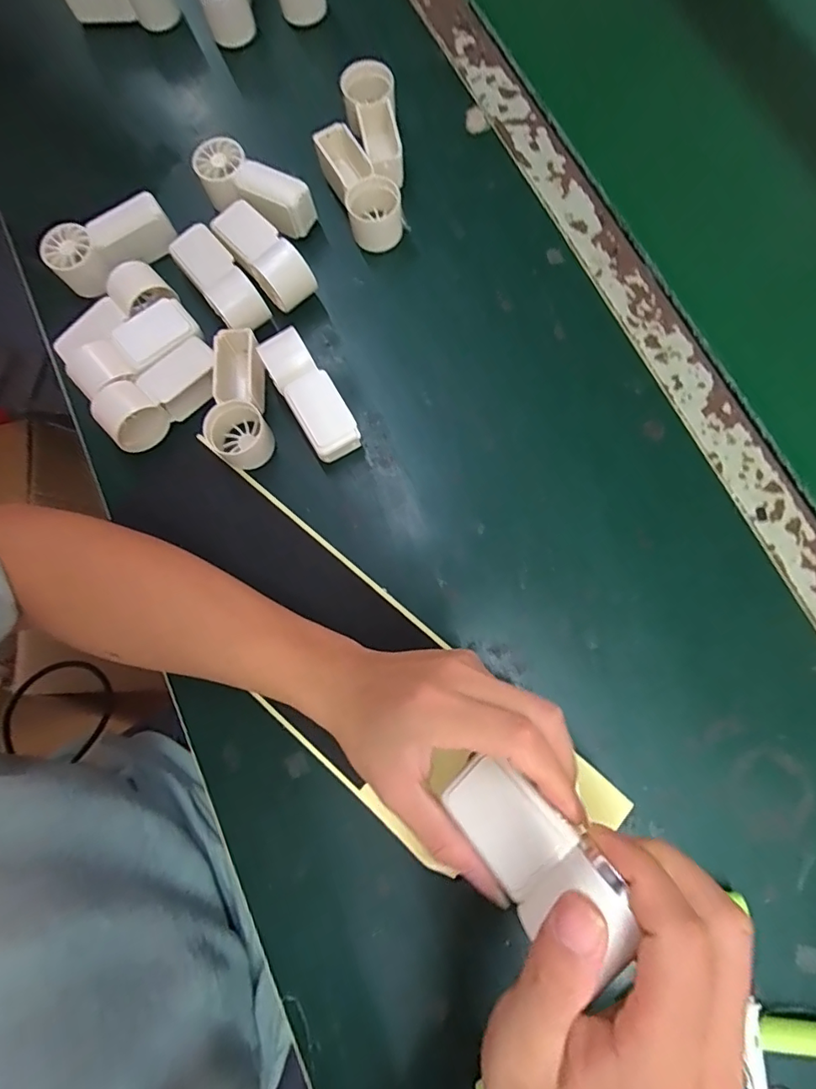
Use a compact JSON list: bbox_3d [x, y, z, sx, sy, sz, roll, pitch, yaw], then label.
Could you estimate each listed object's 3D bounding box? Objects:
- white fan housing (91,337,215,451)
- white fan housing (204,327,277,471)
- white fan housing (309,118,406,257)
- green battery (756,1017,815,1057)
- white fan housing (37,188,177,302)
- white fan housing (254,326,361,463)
[{"bbox_3d":[-0.170,-0.104,0.360,0.088,0.032,0.035,-43,80,-6],"label":"white fan housing"},{"bbox_3d":[-0.120,-0.098,0.362,0.041,0.030,0.090,-8,78,1],"label":"white fan housing"},{"bbox_3d":[-0.037,-0.277,0.395,0.043,0.031,0.094,-21,79,-2],"label":"white fan housing"},{"bbox_3d":[0.214,0.269,0.284,0.047,0.011,0.015,3,79,3],"label":"green battery"},{"bbox_3d":[-0.215,-0.218,0.379,0.087,0.031,0.033,-29,79,-3],"label":"white fan housing"},{"bbox_3d":[-0.067,-0.101,0.360,0.032,0.035,0.087,-31,79,-4],"label":"white fan housing"}]

